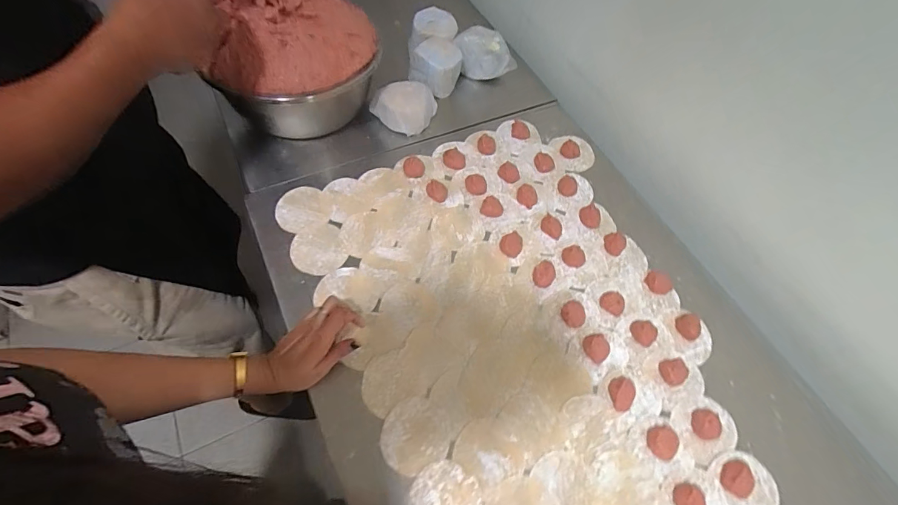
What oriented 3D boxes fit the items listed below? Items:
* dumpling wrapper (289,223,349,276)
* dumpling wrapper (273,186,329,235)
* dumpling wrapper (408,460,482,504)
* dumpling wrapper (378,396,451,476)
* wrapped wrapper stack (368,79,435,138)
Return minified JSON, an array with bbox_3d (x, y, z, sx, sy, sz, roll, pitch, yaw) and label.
[{"bbox_3d":[-0.192,-0.002,0.610,0.074,0.004,0.078,-19,64,-15],"label":"dumpling wrapper"},{"bbox_3d":[-0.230,-0.066,0.639,0.071,0.004,0.079,-16,63,-13],"label":"dumpling wrapper"},{"bbox_3d":[-0.006,0.279,0.463,0.078,0.004,0.073,-39,70,-22],"label":"dumpling wrapper"},{"bbox_3d":[-0.041,0.217,0.495,0.081,0.004,0.076,-23,65,-16],"label":"dumpling wrapper"},{"bbox_3d":[-0.077,-0.263,0.740,0.095,0.050,0.089,30,63,12],"label":"wrapped wrapper stack"}]

